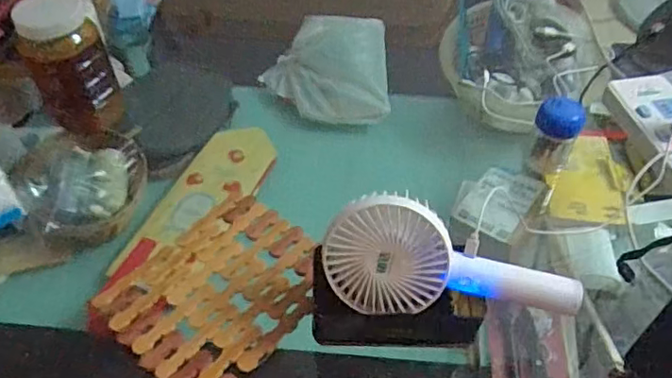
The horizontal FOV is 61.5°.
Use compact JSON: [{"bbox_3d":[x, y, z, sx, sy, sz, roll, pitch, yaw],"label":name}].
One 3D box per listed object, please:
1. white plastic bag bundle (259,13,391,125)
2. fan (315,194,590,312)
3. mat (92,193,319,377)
[{"bbox_3d":[-0.021,-0.215,0.985,0.217,0.084,0.222,-1,48,0],"label":"white plastic bag bundle"},{"bbox_3d":[0.093,0.054,0.464,0.200,0.096,0.037,3,17,5],"label":"fan"},{"bbox_3d":[-0.111,0.095,0.547,0.167,0.009,0.193,32,56,26],"label":"mat"}]

